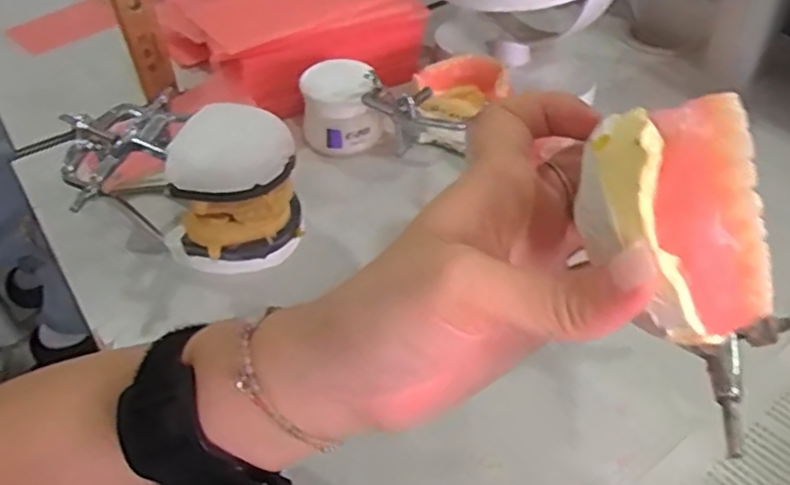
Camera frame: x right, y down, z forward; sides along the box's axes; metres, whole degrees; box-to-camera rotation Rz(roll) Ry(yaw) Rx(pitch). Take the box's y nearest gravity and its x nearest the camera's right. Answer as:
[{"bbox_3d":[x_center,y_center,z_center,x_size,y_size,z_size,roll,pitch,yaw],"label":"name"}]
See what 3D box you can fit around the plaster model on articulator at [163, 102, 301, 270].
[{"bbox_3d":[-0.093,-0.030,0.386,0.066,0.069,0.067,23,51,24],"label":"plaster model on articulator"}]

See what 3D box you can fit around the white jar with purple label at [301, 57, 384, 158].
[{"bbox_3d":[-0.037,-0.092,0.461,0.048,0.051,0.042,-12,46,-9],"label":"white jar with purple label"}]

